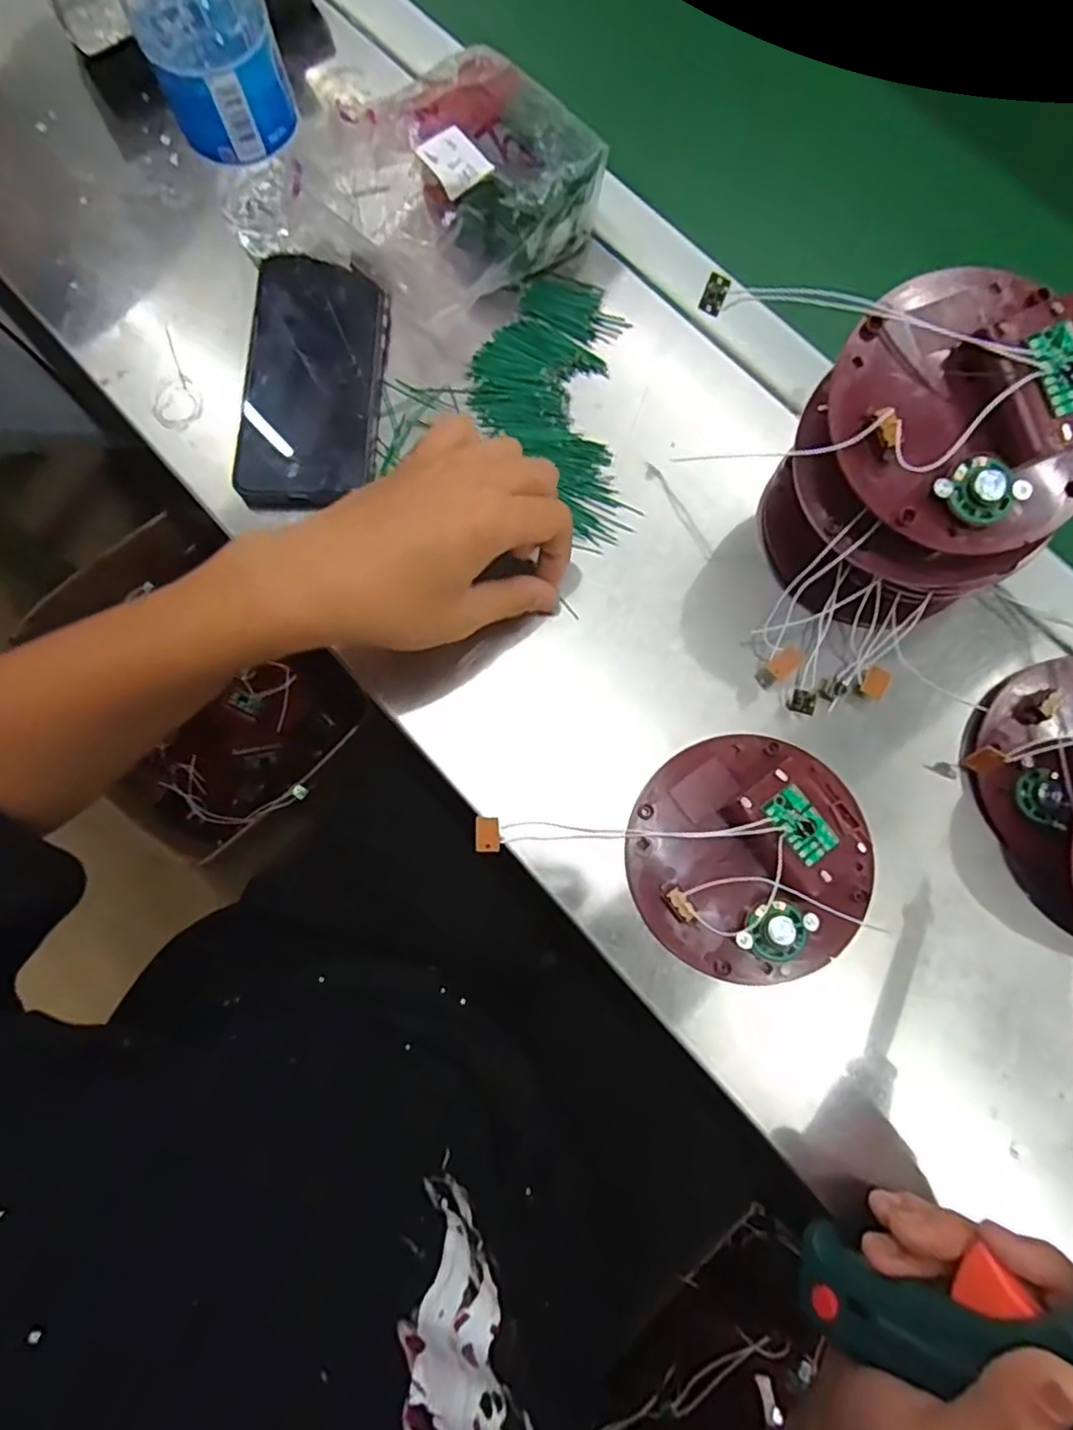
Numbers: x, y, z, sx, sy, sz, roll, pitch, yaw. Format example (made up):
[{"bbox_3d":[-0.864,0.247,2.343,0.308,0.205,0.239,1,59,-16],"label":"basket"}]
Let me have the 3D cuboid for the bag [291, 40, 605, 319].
[{"bbox_3d":[-0.047,-0.315,0.381,0.125,0.074,0.139,43,82,8],"label":"bag"}]

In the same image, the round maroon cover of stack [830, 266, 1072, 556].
[{"bbox_3d":[0.186,-0.128,0.275,0.109,0.024,0.119,-39,89,2],"label":"round maroon cover of stack"}]

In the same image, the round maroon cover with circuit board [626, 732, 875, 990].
[{"bbox_3d":[0.108,0.071,0.325,0.118,0.025,0.116,0,79,1],"label":"round maroon cover with circuit board"}]

